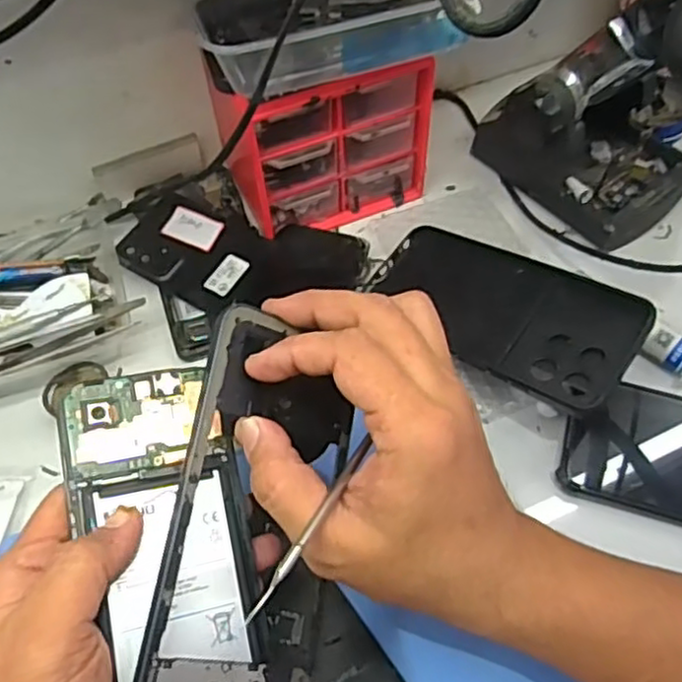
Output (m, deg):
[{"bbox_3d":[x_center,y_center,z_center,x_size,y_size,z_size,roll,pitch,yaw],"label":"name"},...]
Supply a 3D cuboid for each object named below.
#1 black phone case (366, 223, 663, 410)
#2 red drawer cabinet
[{"bbox_3d":[0.097,-0.021,0.428,0.166,0.006,0.080,27,71,33],"label":"black phone case"},{"bbox_3d":[-0.020,-0.151,0.472,0.138,0.112,0.095,-24,61,-12],"label":"red drawer cabinet"}]

